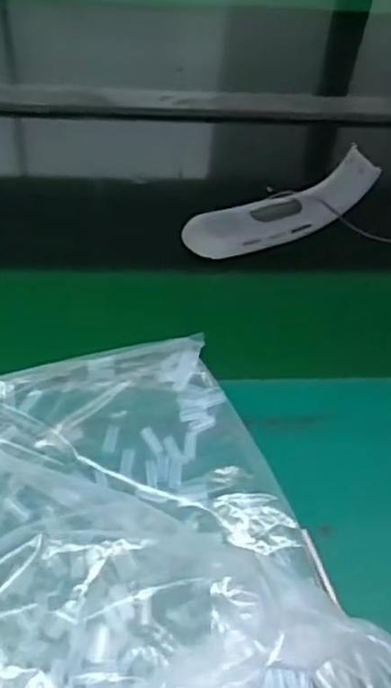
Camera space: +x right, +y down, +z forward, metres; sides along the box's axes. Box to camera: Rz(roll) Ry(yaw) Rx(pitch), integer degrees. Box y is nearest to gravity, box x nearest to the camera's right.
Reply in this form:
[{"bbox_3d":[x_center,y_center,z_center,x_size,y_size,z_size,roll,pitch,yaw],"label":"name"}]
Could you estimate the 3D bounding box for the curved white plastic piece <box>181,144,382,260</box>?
[{"bbox_3d":[0.081,-0.134,0.650,0.193,0.052,0.052,-20,54,-22],"label":"curved white plastic piece"}]

